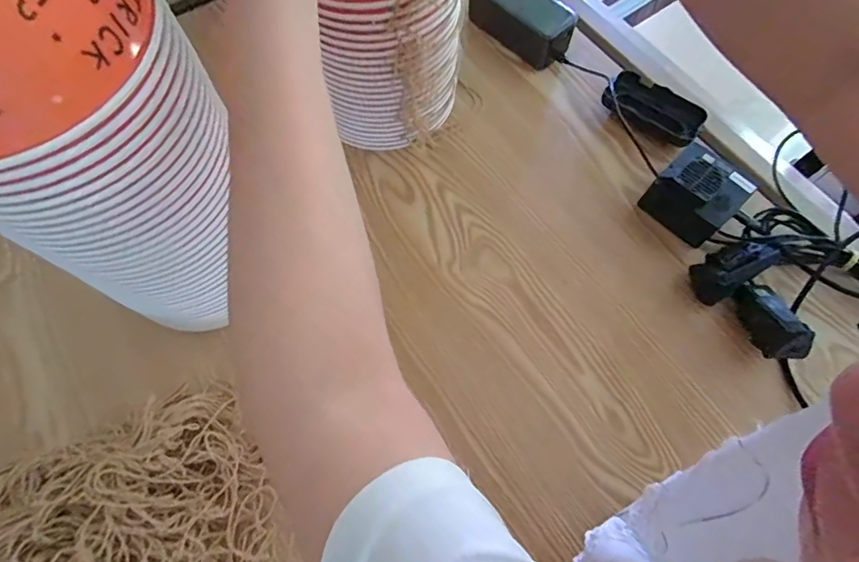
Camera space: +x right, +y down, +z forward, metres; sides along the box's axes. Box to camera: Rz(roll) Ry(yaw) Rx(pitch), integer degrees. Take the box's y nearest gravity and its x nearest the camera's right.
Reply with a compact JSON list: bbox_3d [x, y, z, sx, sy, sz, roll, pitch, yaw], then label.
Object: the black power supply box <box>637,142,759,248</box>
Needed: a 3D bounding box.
[{"bbox_3d":[0.268,-0.085,0.472,0.077,0.062,0.063,43,74,14],"label":"black power supply box"}]

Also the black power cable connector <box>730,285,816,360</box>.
[{"bbox_3d":[0.309,0.036,0.426,0.022,0.038,0.083,-1,37,-2],"label":"black power cable connector"}]

